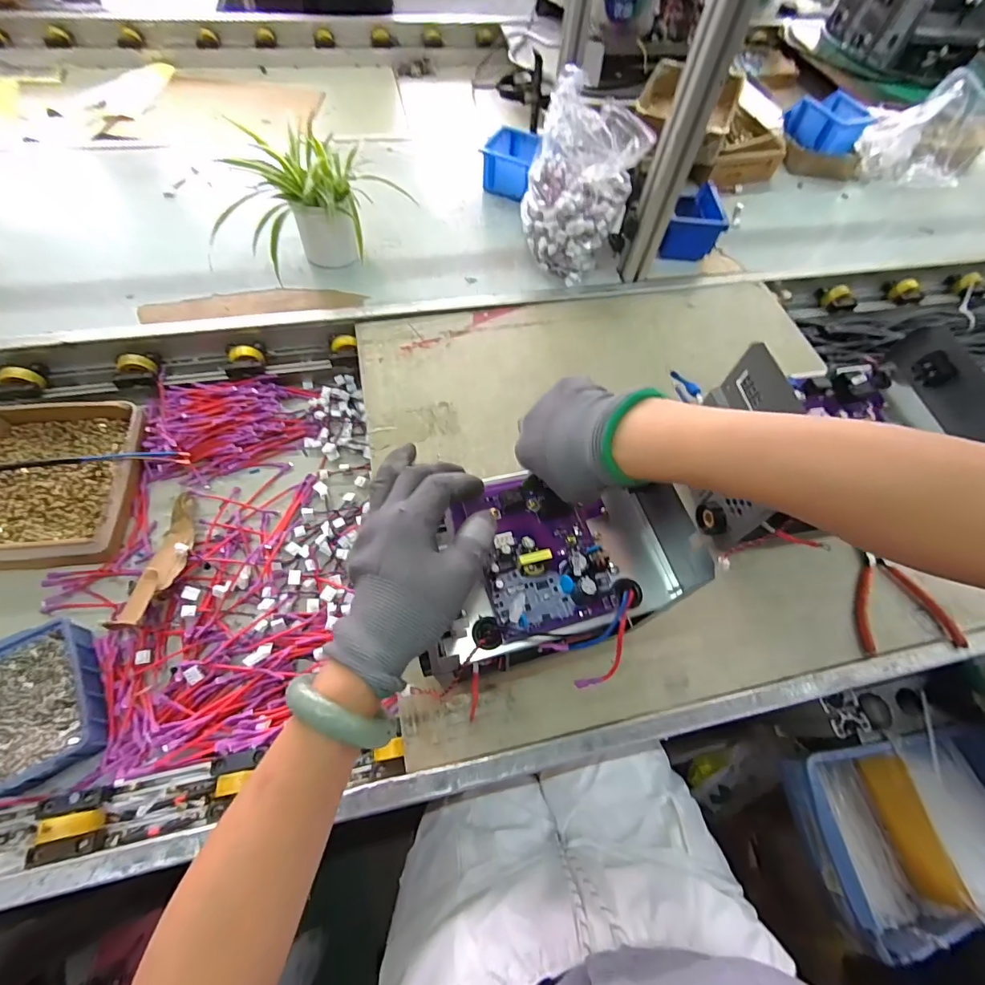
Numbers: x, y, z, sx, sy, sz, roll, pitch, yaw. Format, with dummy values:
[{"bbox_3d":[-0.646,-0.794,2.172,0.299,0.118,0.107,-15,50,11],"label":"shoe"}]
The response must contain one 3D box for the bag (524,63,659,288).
[{"bbox_3d":[0.134,-0.464,0.719,0.165,0.207,0.160,13,63,5],"label":"bag"}]

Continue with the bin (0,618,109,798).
[{"bbox_3d":[-0.475,0.221,0.480,0.103,0.043,0.152,-25,66,-17],"label":"bin"}]

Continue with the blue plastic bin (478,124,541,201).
[{"bbox_3d":[0.032,-0.628,0.883,0.087,0.072,0.112,19,63,7],"label":"blue plastic bin"}]

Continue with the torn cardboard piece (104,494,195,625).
[{"bbox_3d":[-0.404,0.080,0.572,0.054,0.029,0.180,-1,49,-3],"label":"torn cardboard piece"}]

